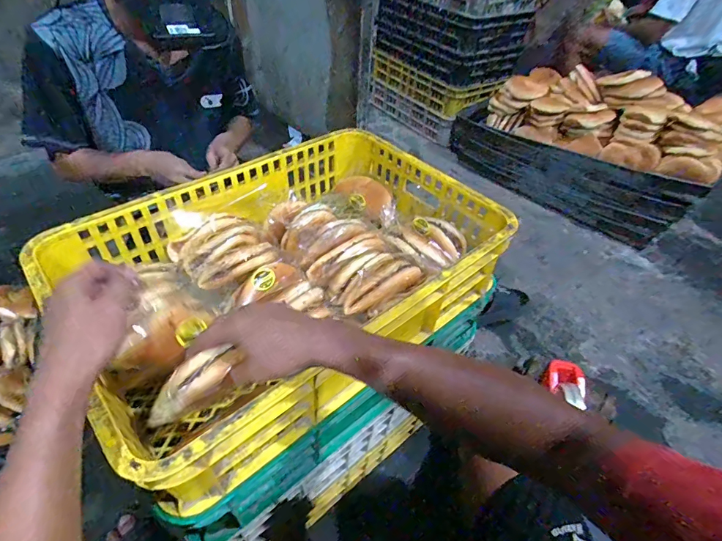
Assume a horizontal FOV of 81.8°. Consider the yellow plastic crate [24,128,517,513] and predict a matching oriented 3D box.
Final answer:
[{"bbox_3d":[-0.103,-0.018,0.644,0.592,0.159,0.415,-30,54,-30],"label":"yellow plastic crate"}]

